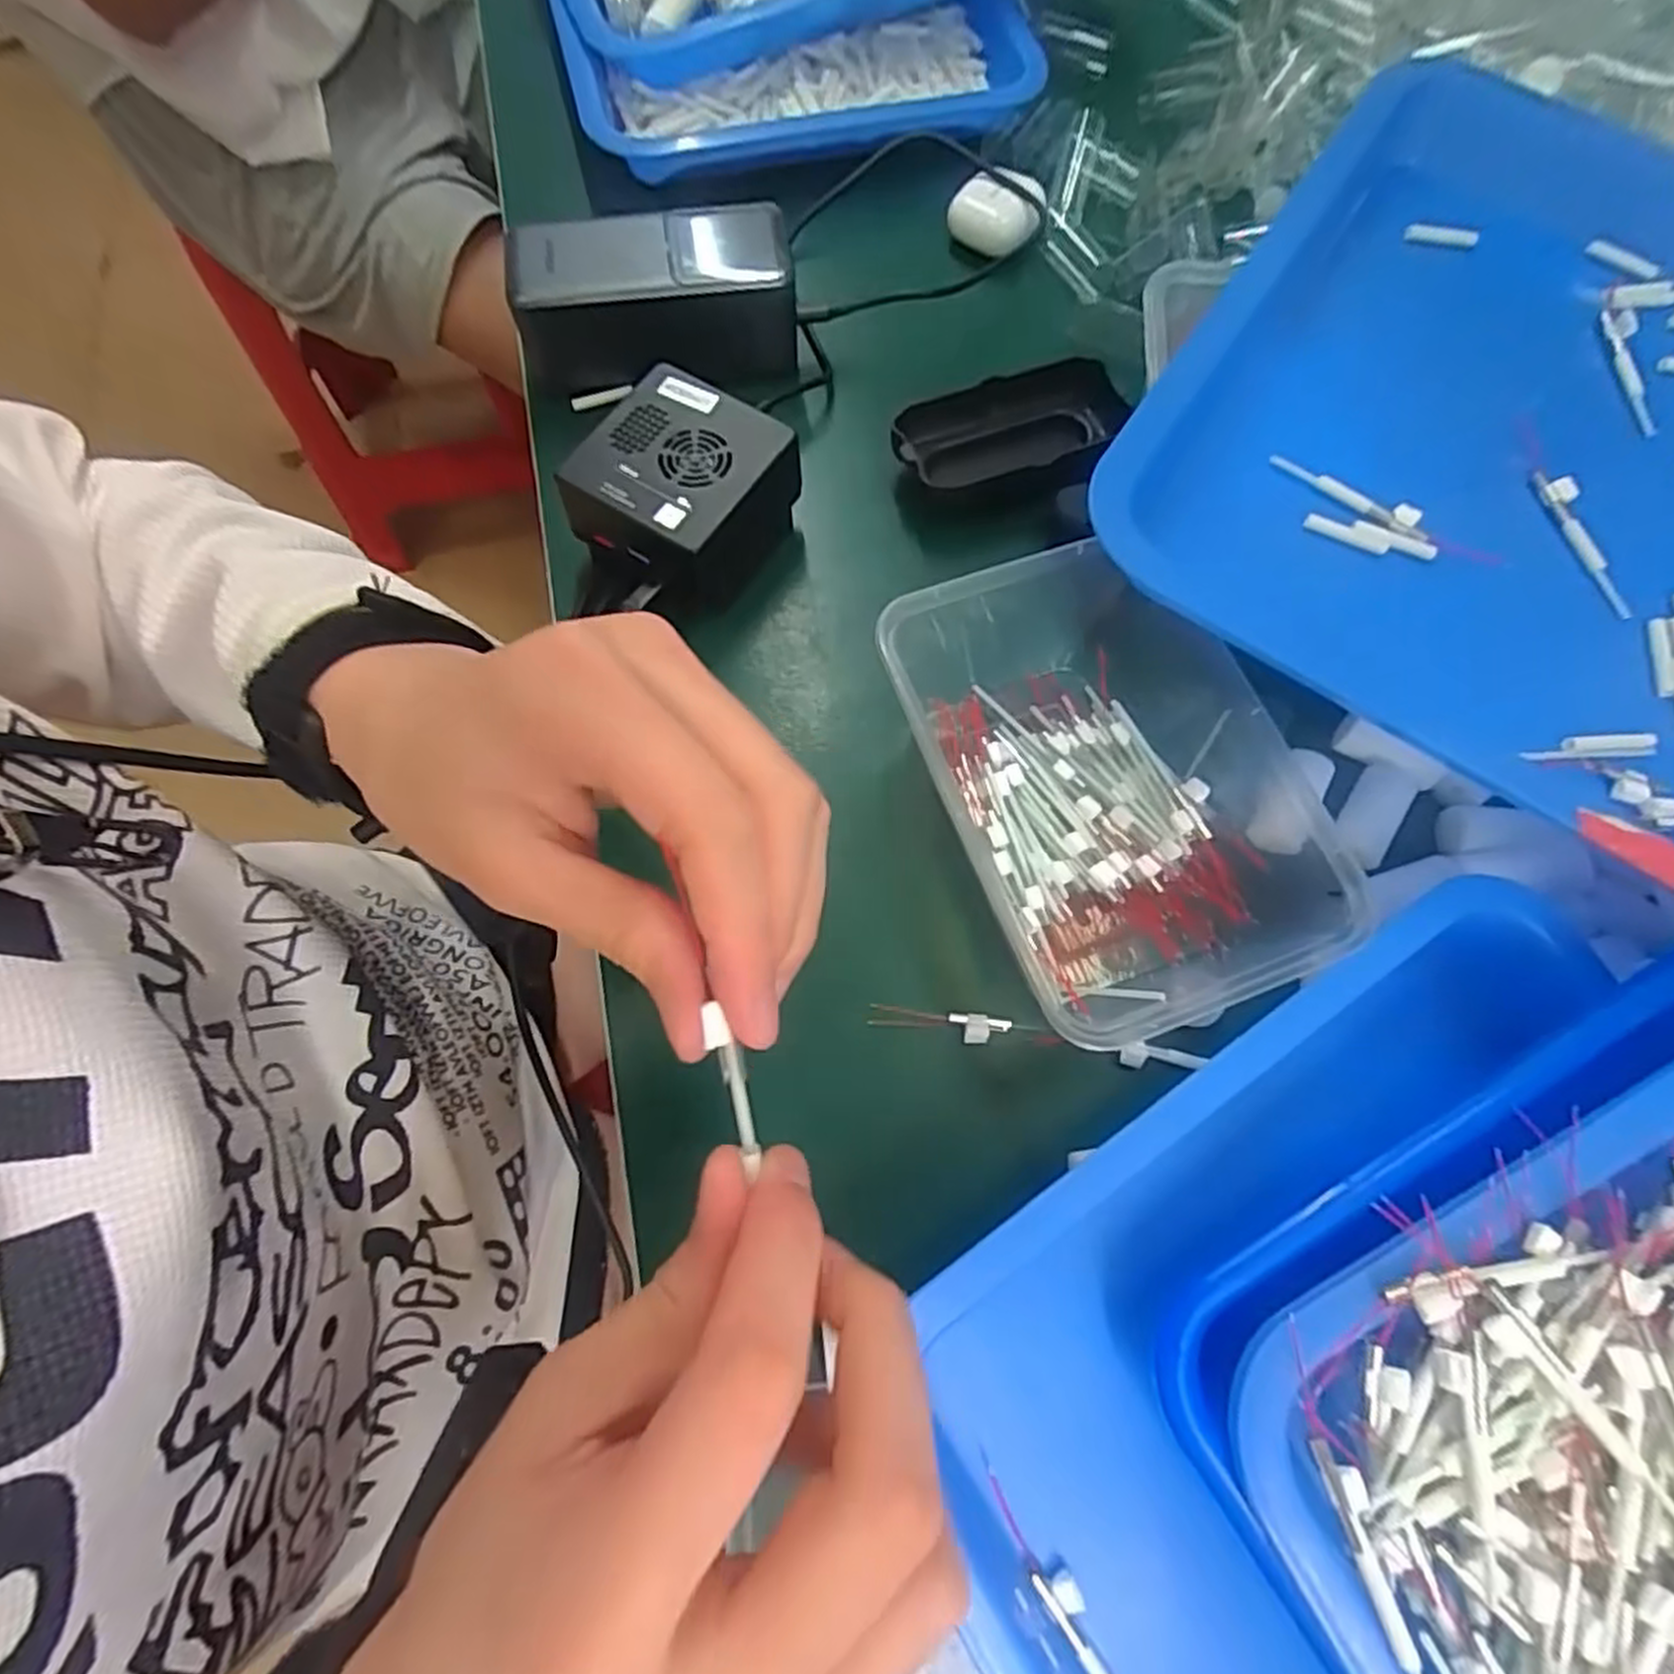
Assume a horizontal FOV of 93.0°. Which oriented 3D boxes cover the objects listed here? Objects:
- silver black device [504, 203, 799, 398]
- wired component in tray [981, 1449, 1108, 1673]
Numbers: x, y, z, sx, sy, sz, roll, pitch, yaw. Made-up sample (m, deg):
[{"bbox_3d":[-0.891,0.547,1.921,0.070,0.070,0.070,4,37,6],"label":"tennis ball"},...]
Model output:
[{"bbox_3d":[-0.087,-0.256,0.381,0.132,0.056,0.057,-6,71,-4],"label":"silver black device"},{"bbox_3d":[0.062,0.212,0.226,0.010,0.008,0.073,-31,74,-11],"label":"wired component in tray"}]

